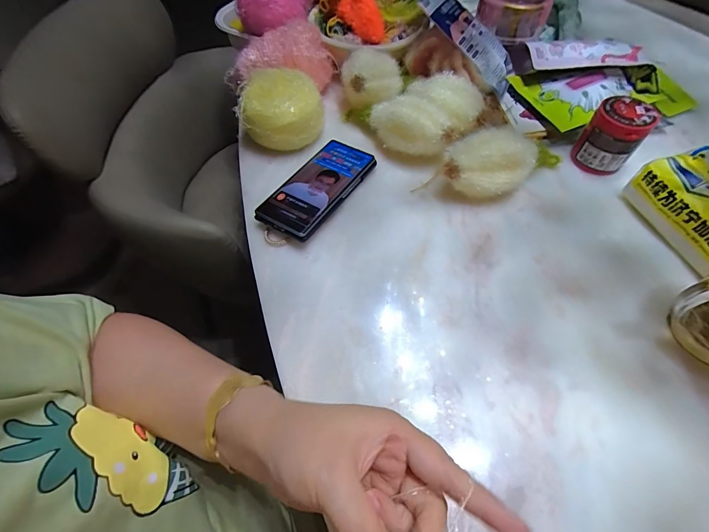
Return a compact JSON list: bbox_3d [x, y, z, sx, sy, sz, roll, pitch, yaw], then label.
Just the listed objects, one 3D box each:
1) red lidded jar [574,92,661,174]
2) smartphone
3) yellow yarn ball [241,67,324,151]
[{"bbox_3d":[0.324,-0.162,0.442,0.058,0.076,0.062,-39,65,-20],"label":"red lidded jar"},{"bbox_3d":[-0.044,-0.100,0.441,0.072,0.017,0.157,28,61,19],"label":"smartphone"},{"bbox_3d":[-0.100,-0.215,0.494,0.110,0.075,0.085,7,59,6],"label":"yellow yarn ball"}]

